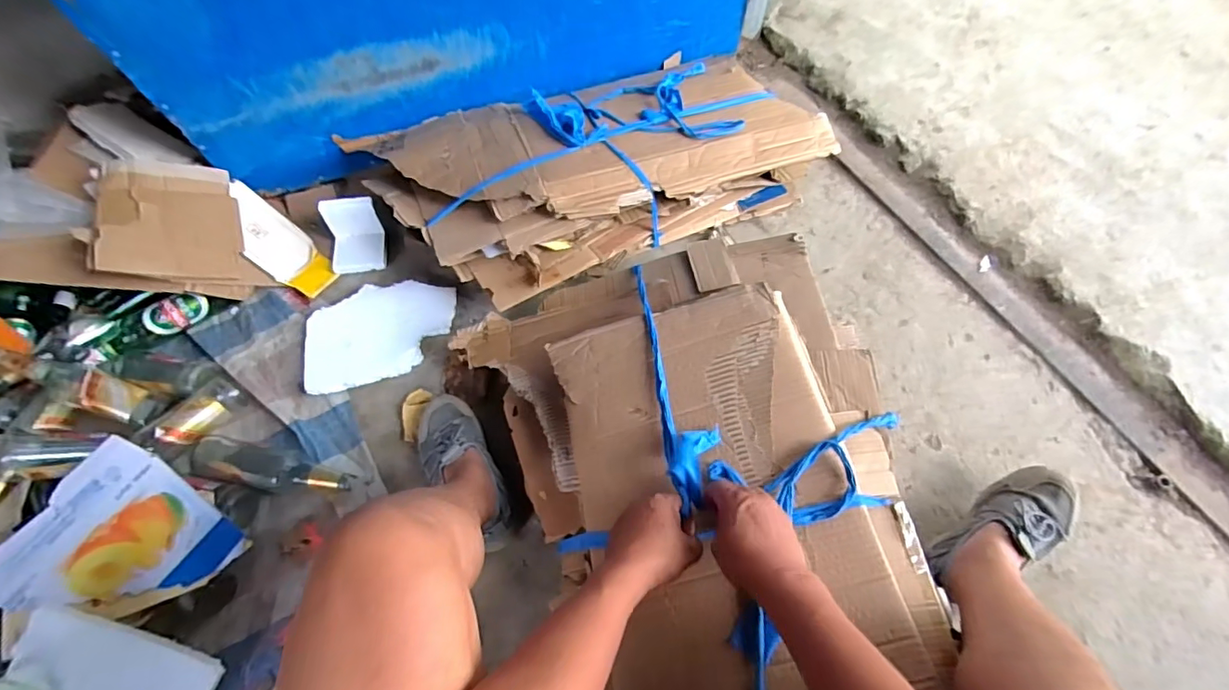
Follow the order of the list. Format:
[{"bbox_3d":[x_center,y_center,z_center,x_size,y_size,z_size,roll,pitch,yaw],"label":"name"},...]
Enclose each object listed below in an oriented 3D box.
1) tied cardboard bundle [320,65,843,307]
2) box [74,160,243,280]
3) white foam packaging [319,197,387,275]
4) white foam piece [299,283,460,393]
[{"bbox_3d":[-0.062,-0.403,1.076,0.820,0.177,0.532,-25,65,-13],"label":"tied cardboard bundle"},{"bbox_3d":[-0.816,-0.230,0.968,0.207,0.026,0.249,3,65,-39],"label":"box"},{"bbox_3d":[-0.523,-0.217,1.056,0.110,0.080,0.114,-6,62,-3],"label":"white foam packaging"},{"bbox_3d":[-0.441,-0.032,0.990,0.278,0.014,0.195,-22,64,-11],"label":"white foam piece"}]

